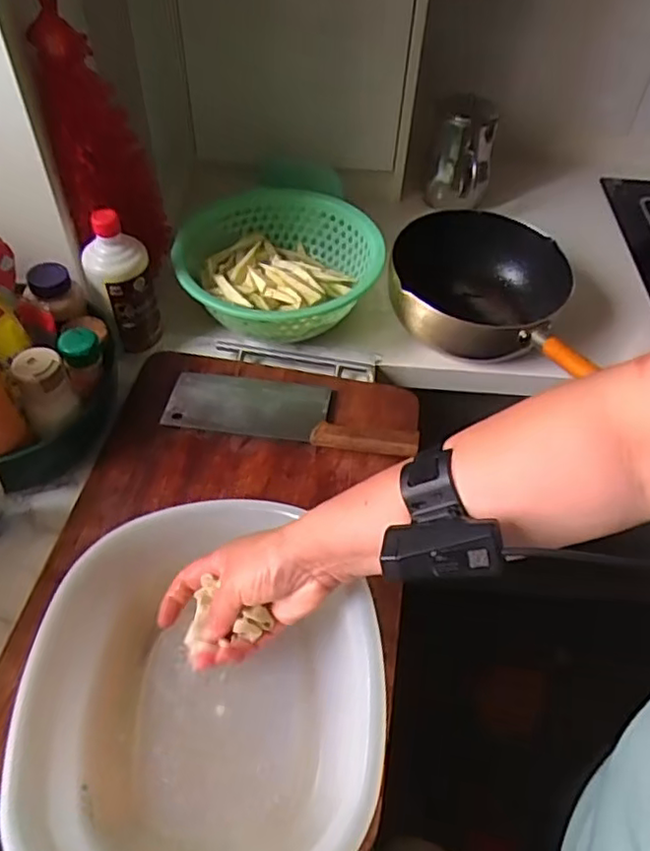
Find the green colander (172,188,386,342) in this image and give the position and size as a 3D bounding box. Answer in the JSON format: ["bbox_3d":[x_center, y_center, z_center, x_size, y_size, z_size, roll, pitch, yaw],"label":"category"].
[{"bbox_3d":[-0.059,-0.221,0.862,0.259,0.079,0.281,1,51,-2],"label":"green colander"}]

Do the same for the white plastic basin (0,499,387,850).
[{"bbox_3d":[-0.098,0.202,0.491,0.258,0.098,0.287,-5,51,-7],"label":"white plastic basin"}]

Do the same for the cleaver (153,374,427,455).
[{"bbox_3d":[-0.039,-0.020,0.738,0.286,0.021,0.089,9,51,4],"label":"cleaver"}]

